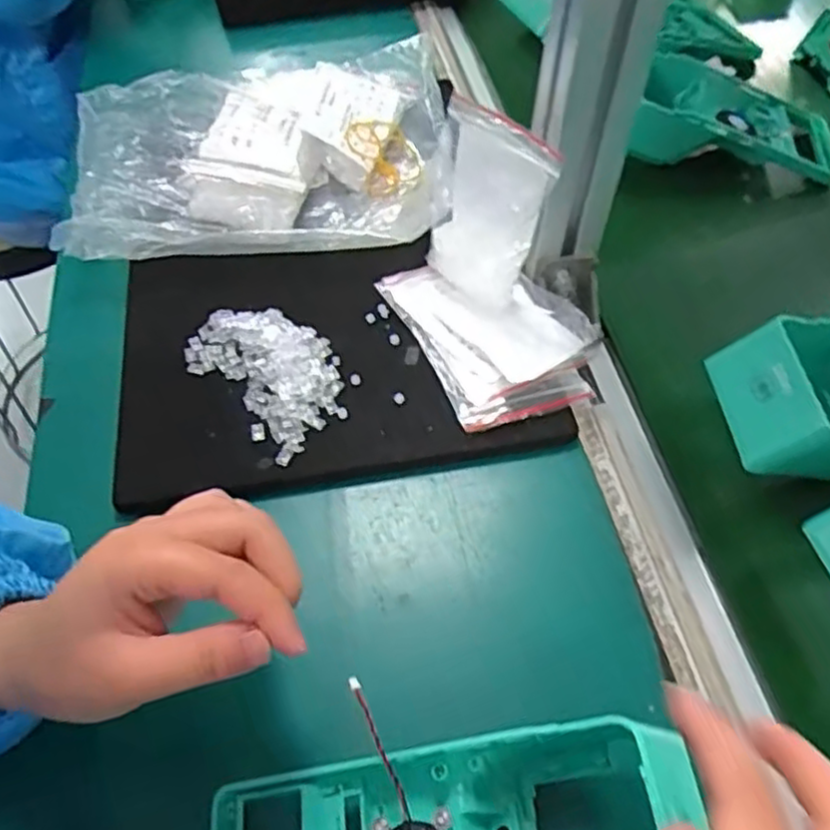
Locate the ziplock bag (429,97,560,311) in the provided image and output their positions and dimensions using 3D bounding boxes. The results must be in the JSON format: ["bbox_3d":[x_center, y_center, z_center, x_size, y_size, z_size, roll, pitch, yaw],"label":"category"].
[{"bbox_3d":[0.039,-0.116,0.417,0.027,0.103,0.070,-38,62,-26],"label":"ziplock bag"}]

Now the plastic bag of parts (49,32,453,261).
[{"bbox_3d":[-0.112,-0.193,0.515,0.264,0.051,0.210,-6,53,-5],"label":"plastic bag of parts"}]

